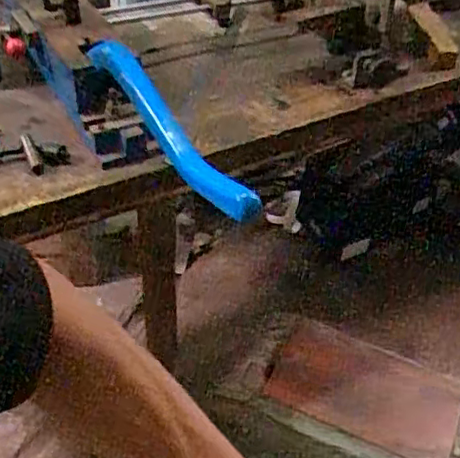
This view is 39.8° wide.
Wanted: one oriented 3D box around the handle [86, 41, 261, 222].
[{"bbox_3d":[-0.080,-0.124,0.811,0.034,0.110,0.382,-23,47,-26],"label":"handle"}]

